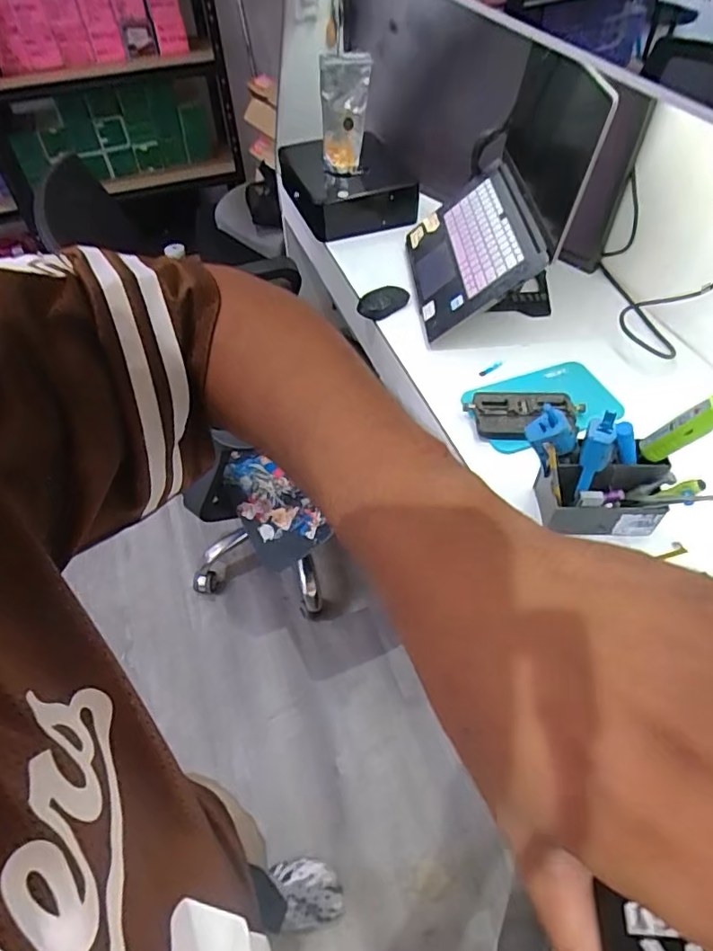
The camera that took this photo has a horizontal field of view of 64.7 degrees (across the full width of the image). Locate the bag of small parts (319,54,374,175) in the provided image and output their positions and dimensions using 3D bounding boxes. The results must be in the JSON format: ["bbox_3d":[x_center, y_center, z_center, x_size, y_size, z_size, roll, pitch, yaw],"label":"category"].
[{"bbox_3d":[-0.027,-0.653,1.032,0.083,0.237,0.036,13,67,0],"label":"bag of small parts"}]

